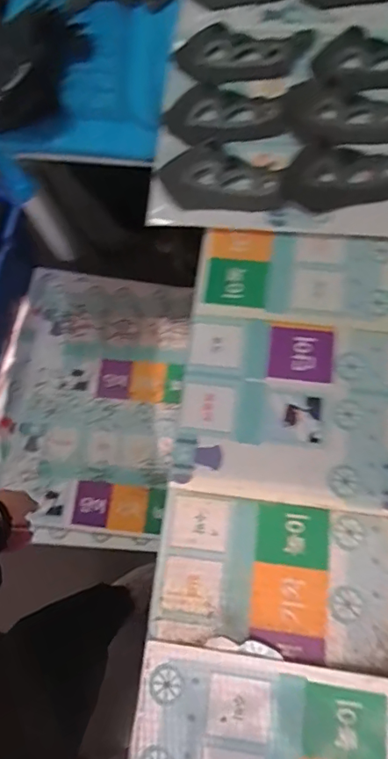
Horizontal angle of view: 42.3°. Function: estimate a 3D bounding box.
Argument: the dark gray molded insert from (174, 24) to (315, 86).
[{"bbox_3d":[0.081,-0.522,0.813,0.197,0.017,0.131,13,76,8],"label":"dark gray molded insert"}]

